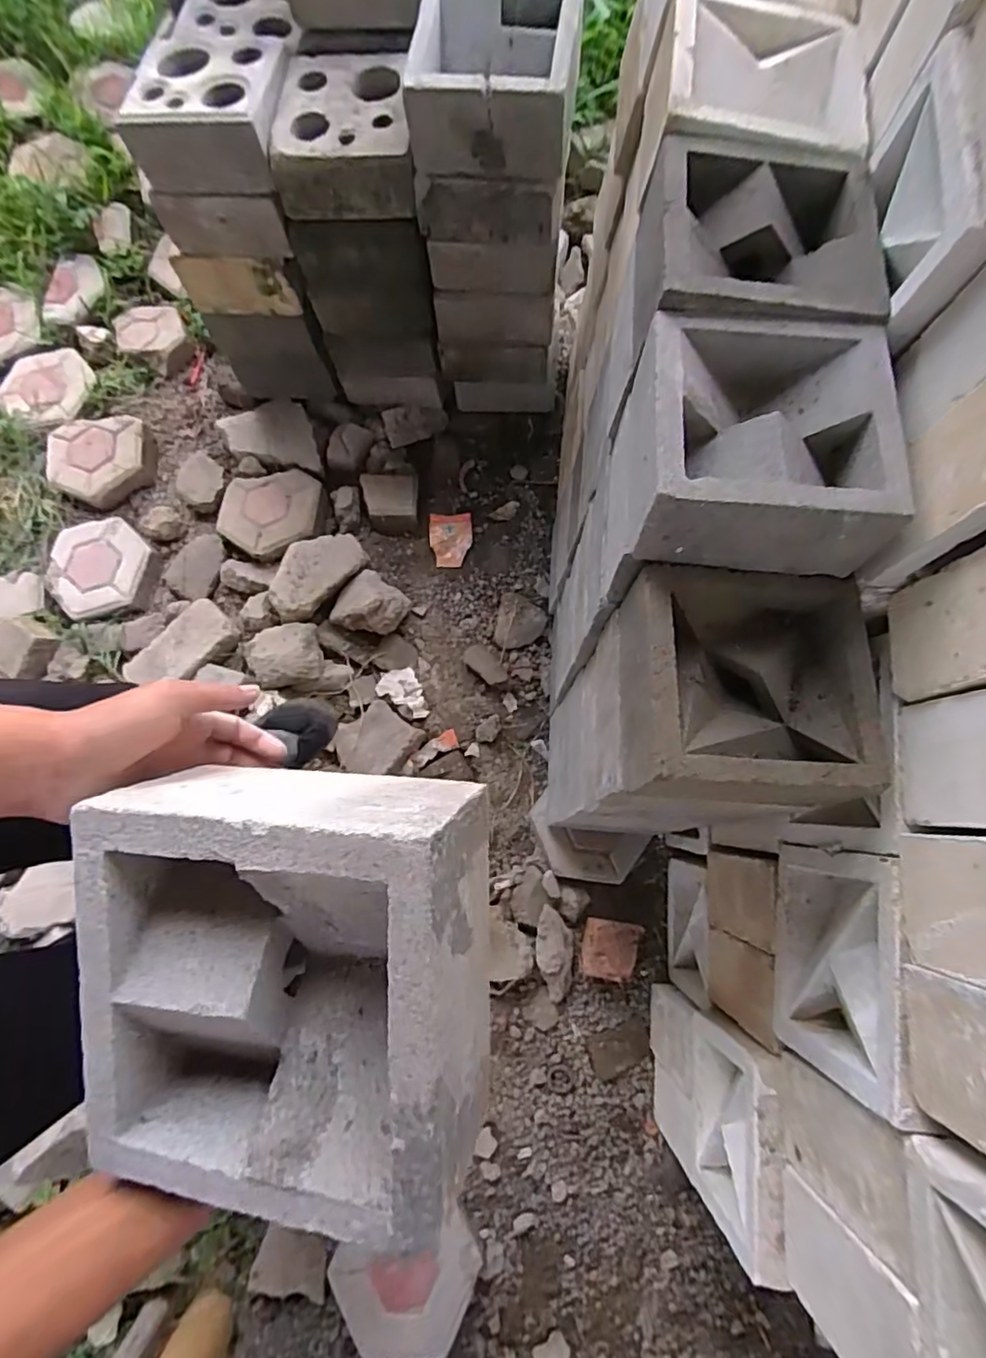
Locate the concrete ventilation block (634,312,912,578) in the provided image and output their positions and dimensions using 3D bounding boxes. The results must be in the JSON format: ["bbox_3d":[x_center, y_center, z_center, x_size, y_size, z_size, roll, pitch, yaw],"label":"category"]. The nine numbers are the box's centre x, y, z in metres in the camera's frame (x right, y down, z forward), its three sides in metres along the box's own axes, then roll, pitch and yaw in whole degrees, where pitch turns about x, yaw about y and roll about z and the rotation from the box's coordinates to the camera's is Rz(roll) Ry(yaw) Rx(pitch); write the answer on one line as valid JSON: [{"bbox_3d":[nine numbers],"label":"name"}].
[{"bbox_3d":[0.234,-0.212,0.523,0.193,0.091,0.202,5,75,1],"label":"concrete ventilation block"}]

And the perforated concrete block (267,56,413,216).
[{"bbox_3d":[-0.217,-0.804,0.869,0.195,0.083,0.233,-3,75,-1],"label":"perforated concrete block"}]

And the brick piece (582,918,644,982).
[{"bbox_3d":[0.202,0.464,1.022,0.094,0.040,0.092,9,75,2],"label":"brick piece"}]

